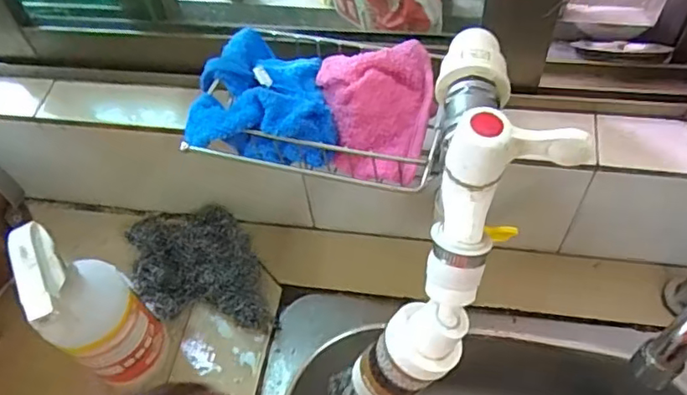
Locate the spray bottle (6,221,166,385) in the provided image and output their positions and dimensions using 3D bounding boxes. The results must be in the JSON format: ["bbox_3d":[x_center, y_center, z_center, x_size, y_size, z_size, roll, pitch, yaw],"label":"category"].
[{"bbox_3d":[-0.193,0.089,0.461,0.071,0.180,0.064,38,66,26],"label":"spray bottle"}]

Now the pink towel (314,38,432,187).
[{"bbox_3d":[0.025,-0.062,0.429,0.079,0.048,0.099,-3,55,3],"label":"pink towel"}]

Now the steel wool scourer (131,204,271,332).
[{"bbox_3d":[-0.142,0.073,0.582,0.108,0.074,0.133,-19,56,-8],"label":"steel wool scourer"}]

